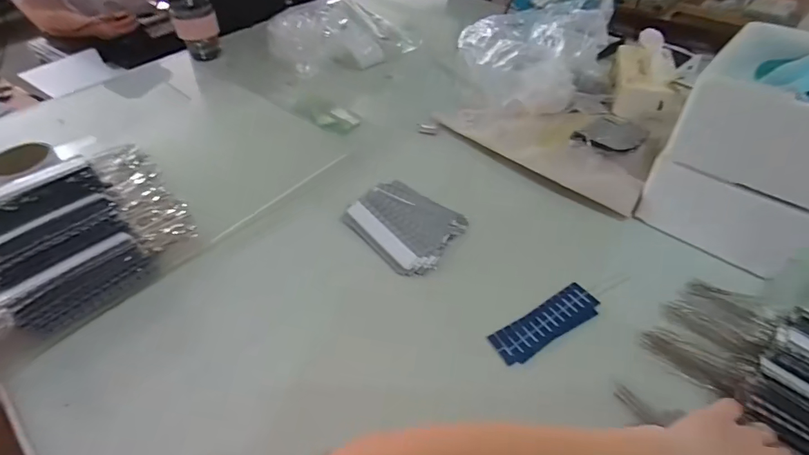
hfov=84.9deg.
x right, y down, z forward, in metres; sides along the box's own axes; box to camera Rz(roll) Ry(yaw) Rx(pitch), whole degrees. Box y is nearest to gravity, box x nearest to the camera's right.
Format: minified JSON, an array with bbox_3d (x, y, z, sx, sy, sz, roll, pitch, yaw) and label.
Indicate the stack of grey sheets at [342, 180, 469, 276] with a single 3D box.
[{"bbox_3d":[0.000,-0.007,0.589,0.146,0.017,0.118,32,56,30],"label":"stack of grey sheets"}]

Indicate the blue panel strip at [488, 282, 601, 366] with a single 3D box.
[{"bbox_3d":[0.157,0.104,0.484,0.133,0.008,0.043,-27,50,-21],"label":"blue panel strip"}]

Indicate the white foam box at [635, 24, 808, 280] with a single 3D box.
[{"bbox_3d":[0.417,-0.086,0.519,0.157,0.209,0.168,-36,53,-27],"label":"white foam box"}]

